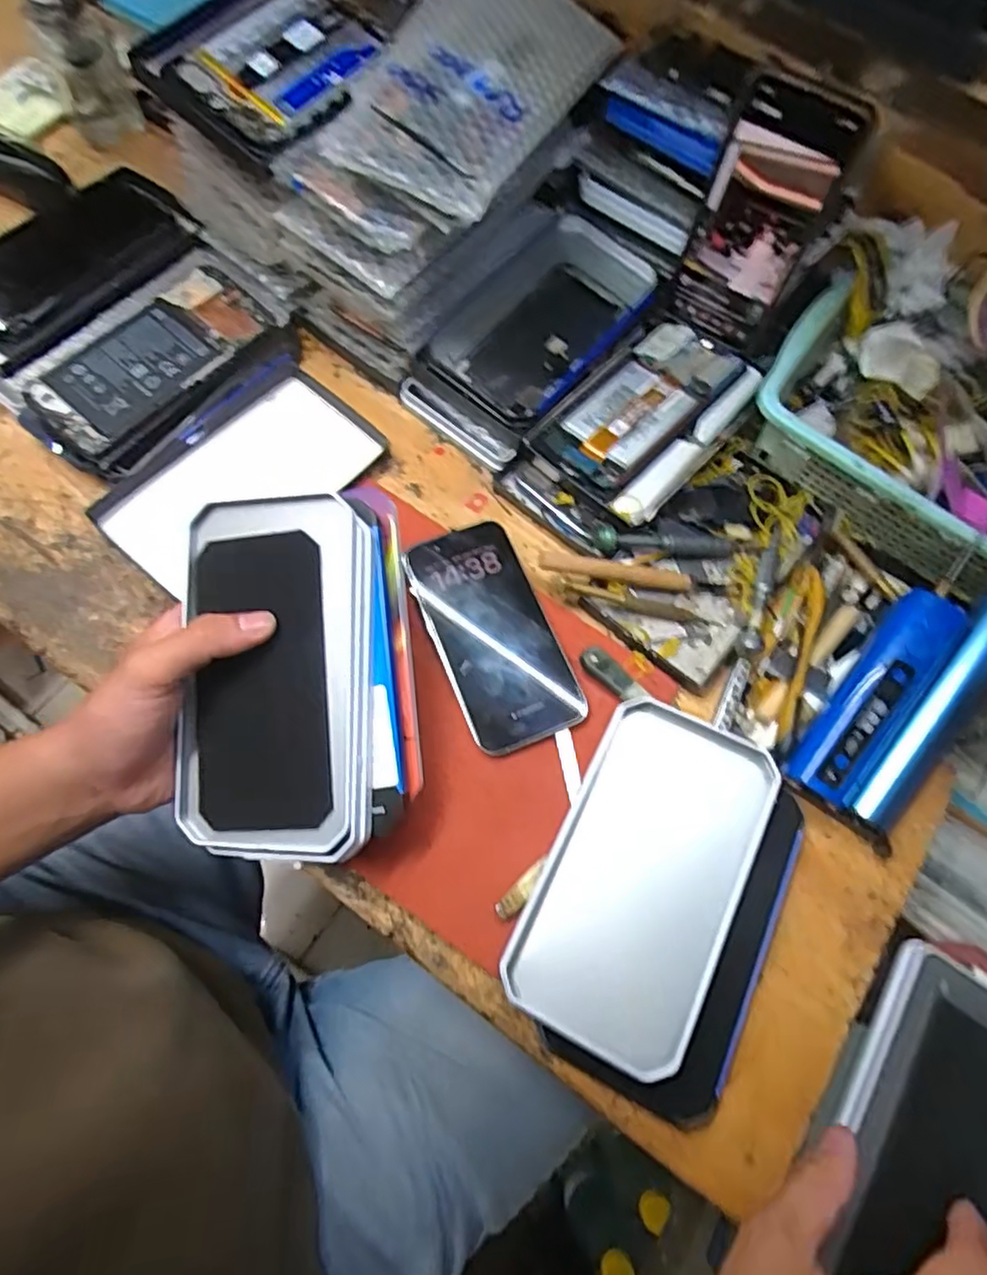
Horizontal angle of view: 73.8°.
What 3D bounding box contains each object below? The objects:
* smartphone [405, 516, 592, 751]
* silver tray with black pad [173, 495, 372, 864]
[{"bbox_3d":[0.000,-0.003,0.418,0.073,0.013,0.146,-22,74,-12],"label":"smartphone"},{"bbox_3d":[-0.113,0.020,0.336,0.098,0.014,0.179,-2,86,7],"label":"silver tray with black pad"}]

